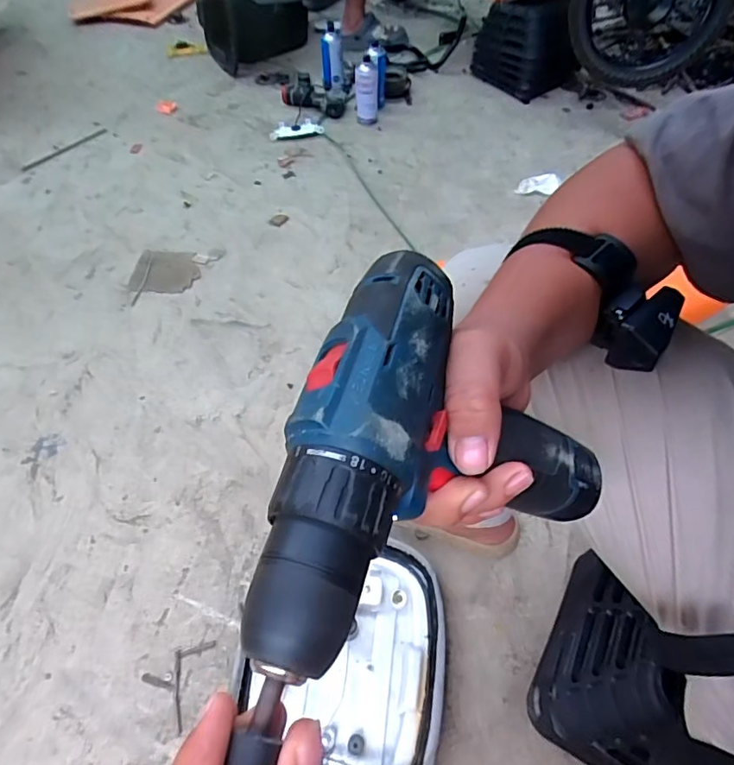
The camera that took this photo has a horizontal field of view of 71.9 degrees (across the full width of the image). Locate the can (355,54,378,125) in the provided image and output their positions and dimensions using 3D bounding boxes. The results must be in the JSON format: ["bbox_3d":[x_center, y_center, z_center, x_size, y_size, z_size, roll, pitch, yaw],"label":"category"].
[{"bbox_3d":[0.000,-0.785,1.371,0.061,0.166,0.056,0,55,0],"label":"can"}]

